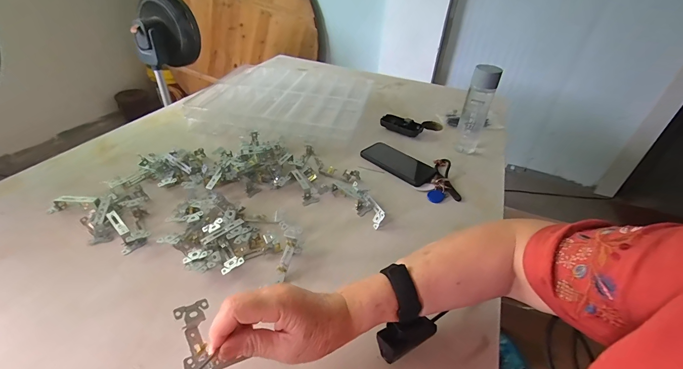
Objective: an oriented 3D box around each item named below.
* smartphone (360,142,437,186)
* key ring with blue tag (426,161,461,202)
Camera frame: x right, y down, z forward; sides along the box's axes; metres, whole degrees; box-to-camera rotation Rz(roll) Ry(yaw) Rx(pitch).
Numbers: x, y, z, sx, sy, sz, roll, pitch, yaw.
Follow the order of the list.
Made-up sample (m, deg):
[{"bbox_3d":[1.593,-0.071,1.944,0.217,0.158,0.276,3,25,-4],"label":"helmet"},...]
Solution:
[{"bbox_3d":[0.128,-0.049,0.714,0.159,0.016,0.081,34,47,31],"label":"smartphone"},{"bbox_3d":[0.223,-0.010,0.662,0.062,0.012,0.146,15,40,13],"label":"key ring with blue tag"}]

